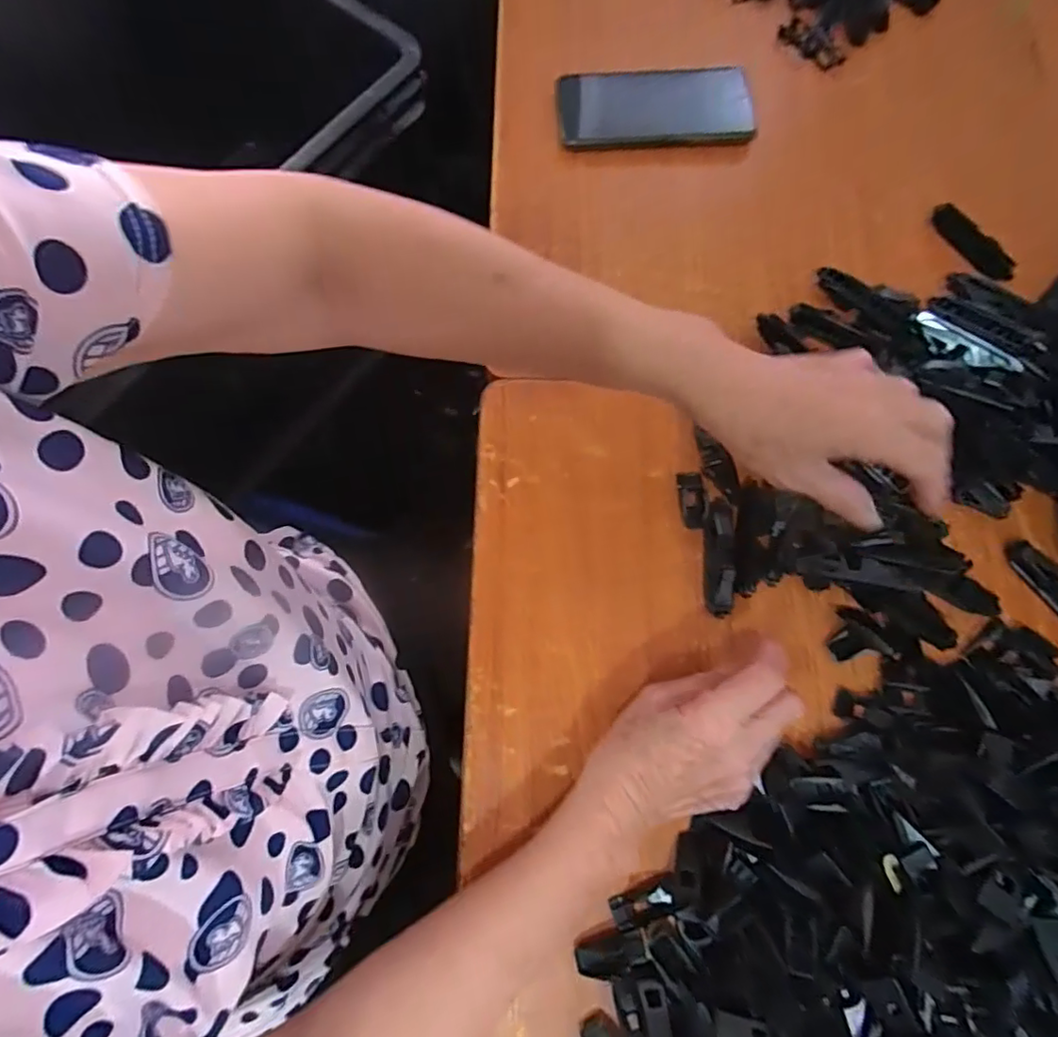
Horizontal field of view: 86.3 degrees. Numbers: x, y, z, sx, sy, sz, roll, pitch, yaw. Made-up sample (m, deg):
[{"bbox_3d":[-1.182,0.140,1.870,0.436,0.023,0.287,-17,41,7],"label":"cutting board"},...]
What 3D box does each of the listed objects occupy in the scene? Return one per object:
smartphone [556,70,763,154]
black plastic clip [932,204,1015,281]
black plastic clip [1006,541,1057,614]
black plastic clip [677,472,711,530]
[{"bbox_3d":[0.113,-0.367,0.503,0.173,0.007,0.083,-1,75,1],"label":"smartphone"},{"bbox_3d":[0.368,-0.228,0.467,0.014,0.014,0.080,-35,78,-8],"label":"black plastic clip"},{"bbox_3d":[0.371,0.049,0.390,0.022,0.014,0.078,-39,78,-9],"label":"black plastic clip"},{"bbox_3d":[0.119,-0.014,0.405,0.019,0.009,0.042,-5,75,0],"label":"black plastic clip"}]

